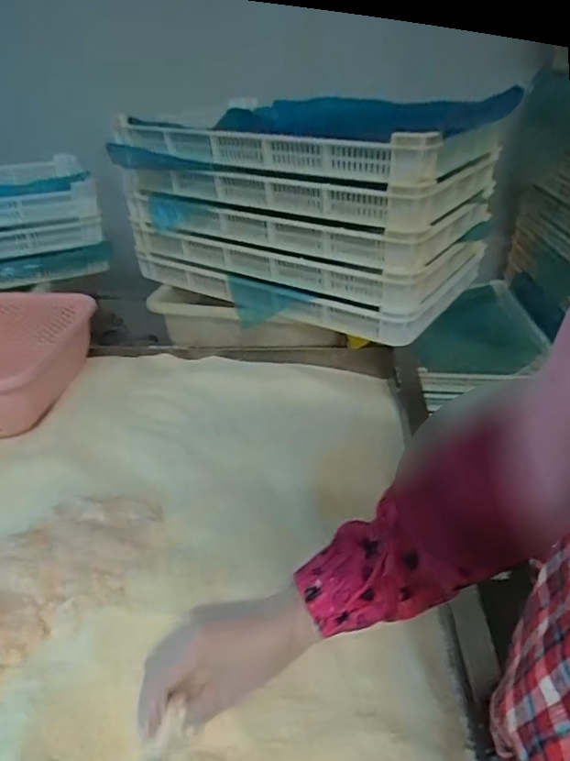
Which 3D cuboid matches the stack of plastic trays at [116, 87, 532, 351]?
[{"bbox_3d":[0.033,-0.304,0.915,0.556,0.299,0.364,19,36,29],"label":"stack of plastic trays"}]

